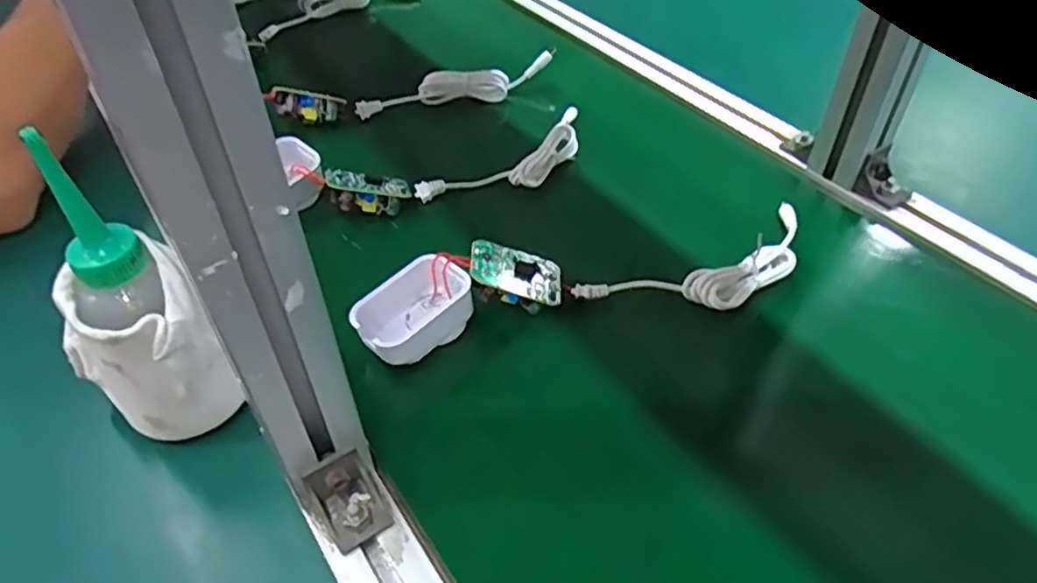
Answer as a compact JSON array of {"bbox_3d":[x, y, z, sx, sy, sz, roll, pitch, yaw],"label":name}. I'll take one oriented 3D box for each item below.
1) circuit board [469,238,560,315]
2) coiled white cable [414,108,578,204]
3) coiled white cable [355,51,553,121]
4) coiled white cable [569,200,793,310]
[{"bbox_3d":[-0.002,-0.011,0.437,0.063,0.018,0.037,19,59,-23],"label":"circuit board"},{"bbox_3d":[0.002,-0.104,0.556,0.174,0.032,0.054,-33,52,-28],"label":"coiled white cable"},{"bbox_3d":[-0.056,-0.187,0.630,0.184,0.026,0.026,-16,46,-14],"label":"coiled white cable"},{"bbox_3d":[0.131,-0.016,0.458,0.185,0.020,0.056,-21,47,-19],"label":"coiled white cable"}]

